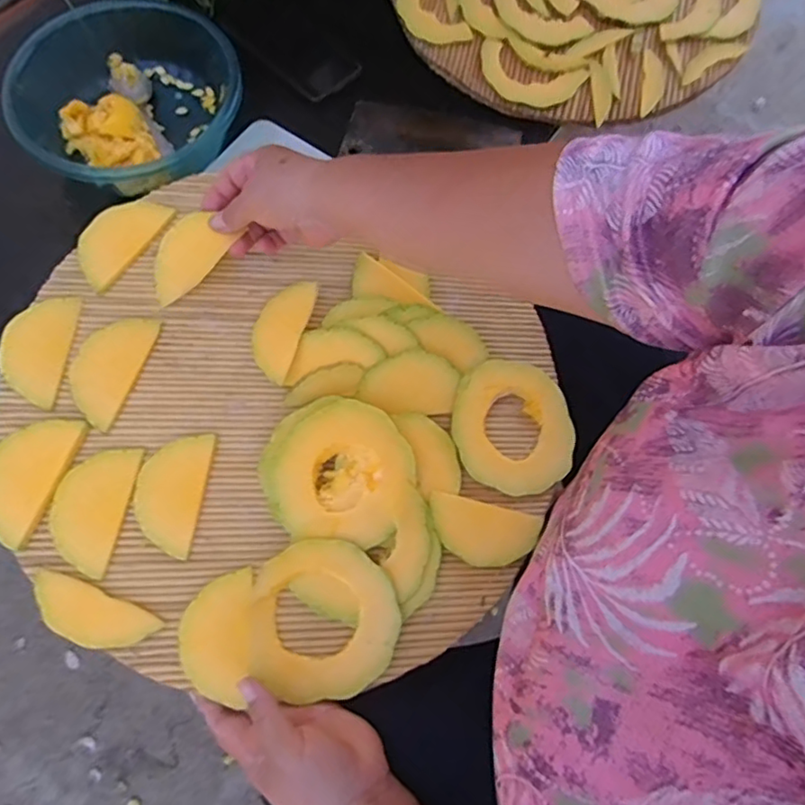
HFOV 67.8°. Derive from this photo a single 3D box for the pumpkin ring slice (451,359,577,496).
[{"bbox_3d":[0.097,0.021,0.518,0.110,0.007,0.112,3,79,-14],"label":"pumpkin ring slice"}]

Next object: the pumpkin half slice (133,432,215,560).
[{"bbox_3d":[-0.183,0.070,0.472,0.051,0.014,0.093,7,71,1],"label":"pumpkin half slice"}]

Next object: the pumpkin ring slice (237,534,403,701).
[{"bbox_3d":[-0.060,0.160,0.446,0.113,0.010,0.110,1,85,-9],"label":"pumpkin ring slice"}]

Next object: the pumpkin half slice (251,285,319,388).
[{"bbox_3d":[-0.102,-0.062,0.495,0.044,0.009,0.091,14,71,4],"label":"pumpkin half slice"}]

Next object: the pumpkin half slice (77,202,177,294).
[{"bbox_3d":[-0.241,-0.141,0.506,0.049,0.010,0.091,34,74,10],"label":"pumpkin half slice"}]

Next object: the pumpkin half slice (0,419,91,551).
[{"bbox_3d":[-0.279,0.053,0.440,0.054,0.012,0.096,16,71,5],"label":"pumpkin half slice"}]

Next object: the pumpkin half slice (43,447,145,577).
[{"bbox_3d":[-0.231,0.076,0.443,0.051,0.011,0.090,11,71,3],"label":"pumpkin half slice"}]

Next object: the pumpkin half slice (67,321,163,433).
[{"bbox_3d":[-0.242,-0.030,0.488,0.052,0.011,0.095,16,71,5],"label":"pumpkin half slice"}]

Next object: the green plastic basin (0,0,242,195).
[{"bbox_3d":[-0.285,-0.310,0.622,0.204,0.083,0.213,0,71,-1],"label":"green plastic basin"}]

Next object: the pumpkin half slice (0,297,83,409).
[{"bbox_3d":[-0.296,-0.045,0.482,0.049,0.004,0.092,10,70,-15],"label":"pumpkin half slice"}]

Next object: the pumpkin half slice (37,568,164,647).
[{"bbox_3d":[-0.219,0.150,0.421,0.088,0.004,0.035,27,55,-7],"label":"pumpkin half slice"}]

